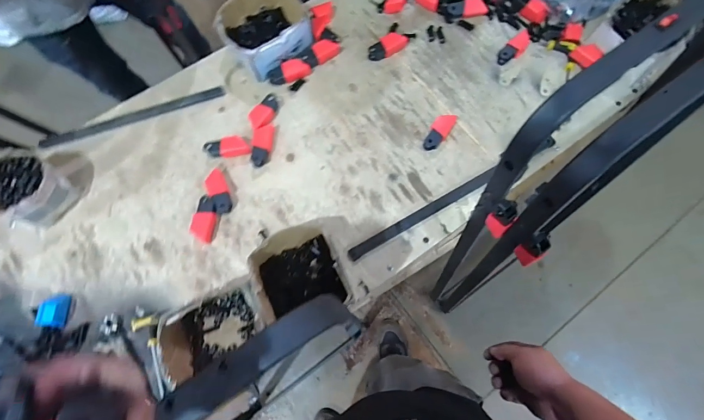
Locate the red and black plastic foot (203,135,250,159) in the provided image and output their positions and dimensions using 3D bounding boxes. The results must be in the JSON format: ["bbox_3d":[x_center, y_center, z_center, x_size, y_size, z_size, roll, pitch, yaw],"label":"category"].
[{"bbox_3d":[-0.244,-0.119,0.705,0.083,0.024,0.041,-16,72,-5],"label":"red and black plastic foot"}]

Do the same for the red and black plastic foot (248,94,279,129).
[{"bbox_3d":[-0.176,-0.203,0.728,0.039,0.024,0.094,21,58,8],"label":"red and black plastic foot"}]

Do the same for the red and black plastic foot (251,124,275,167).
[{"bbox_3d":[-0.175,-0.129,0.707,0.036,0.025,0.091,5,71,2],"label":"red and black plastic foot"}]

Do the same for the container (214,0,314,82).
[{"bbox_3d":[-0.181,-0.386,0.765,0.184,0.079,0.168,-39,75,-12],"label":"container"}]

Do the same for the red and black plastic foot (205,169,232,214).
[{"bbox_3d":[-0.252,-0.034,0.676,0.035,0.027,0.083,-25,73,-8],"label":"red and black plastic foot"}]

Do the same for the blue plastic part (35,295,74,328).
[{"bbox_3d":[-0.510,0.175,0.615,0.035,0.034,0.053,-6,71,-2],"label":"blue plastic part"}]

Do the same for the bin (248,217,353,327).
[{"bbox_3d":[-0.087,0.106,0.601,0.140,0.085,0.140,-16,72,-5],"label":"bin"}]

